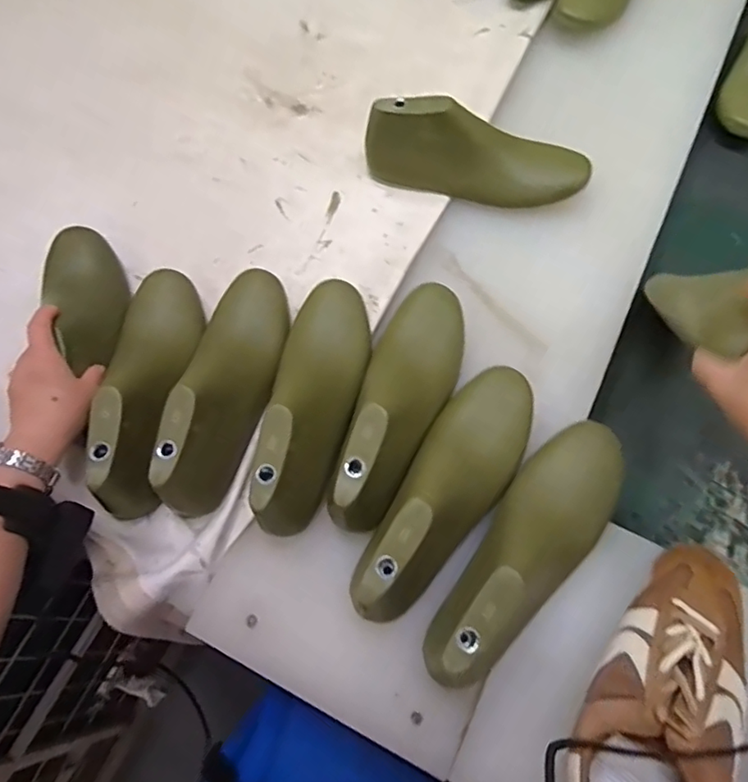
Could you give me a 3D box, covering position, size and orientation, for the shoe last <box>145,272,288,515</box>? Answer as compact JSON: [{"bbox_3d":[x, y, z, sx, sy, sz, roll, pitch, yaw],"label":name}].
[{"bbox_3d":[-0.134,-0.015,0.518,0.070,0.088,0.241,7,67,6],"label":"shoe last"}]

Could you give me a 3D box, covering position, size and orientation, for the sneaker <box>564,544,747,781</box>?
[{"bbox_3d":[0.217,0.221,0.405,0.099,0.077,0.227,30,71,15],"label":"sneaker"}]

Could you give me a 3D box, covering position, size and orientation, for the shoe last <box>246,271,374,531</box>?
[{"bbox_3d":[-0.050,0.005,0.506,0.074,0.092,0.250,4,67,5],"label":"shoe last"}]

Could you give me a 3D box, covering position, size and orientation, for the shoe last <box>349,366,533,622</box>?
[{"bbox_3d":[0.064,0.077,0.463,0.077,0.084,0.238,29,71,14],"label":"shoe last"}]

